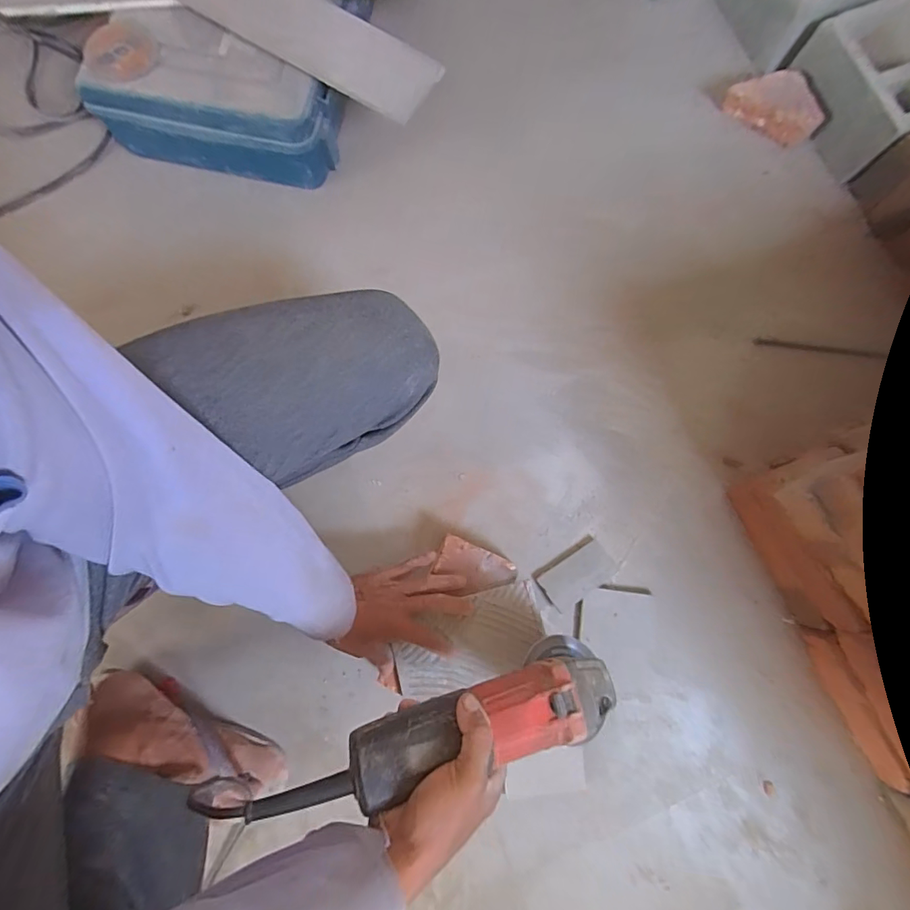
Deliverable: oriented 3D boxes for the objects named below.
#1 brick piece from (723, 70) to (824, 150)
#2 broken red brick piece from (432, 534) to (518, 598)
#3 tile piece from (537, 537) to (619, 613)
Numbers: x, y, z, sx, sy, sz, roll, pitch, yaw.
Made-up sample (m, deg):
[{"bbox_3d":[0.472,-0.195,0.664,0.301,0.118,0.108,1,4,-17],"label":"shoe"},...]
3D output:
[{"bbox_3d":[0.484,-0.535,0.708,0.142,0.057,0.065,29,80,6],"label":"brick piece"},{"bbox_3d":[0.023,0.137,0.552,0.092,0.009,0.056,23,79,5],"label":"broken red brick piece"},{"bbox_3d":[0.155,0.151,0.591,0.092,0.012,0.053,-32,80,-6],"label":"tile piece"}]

